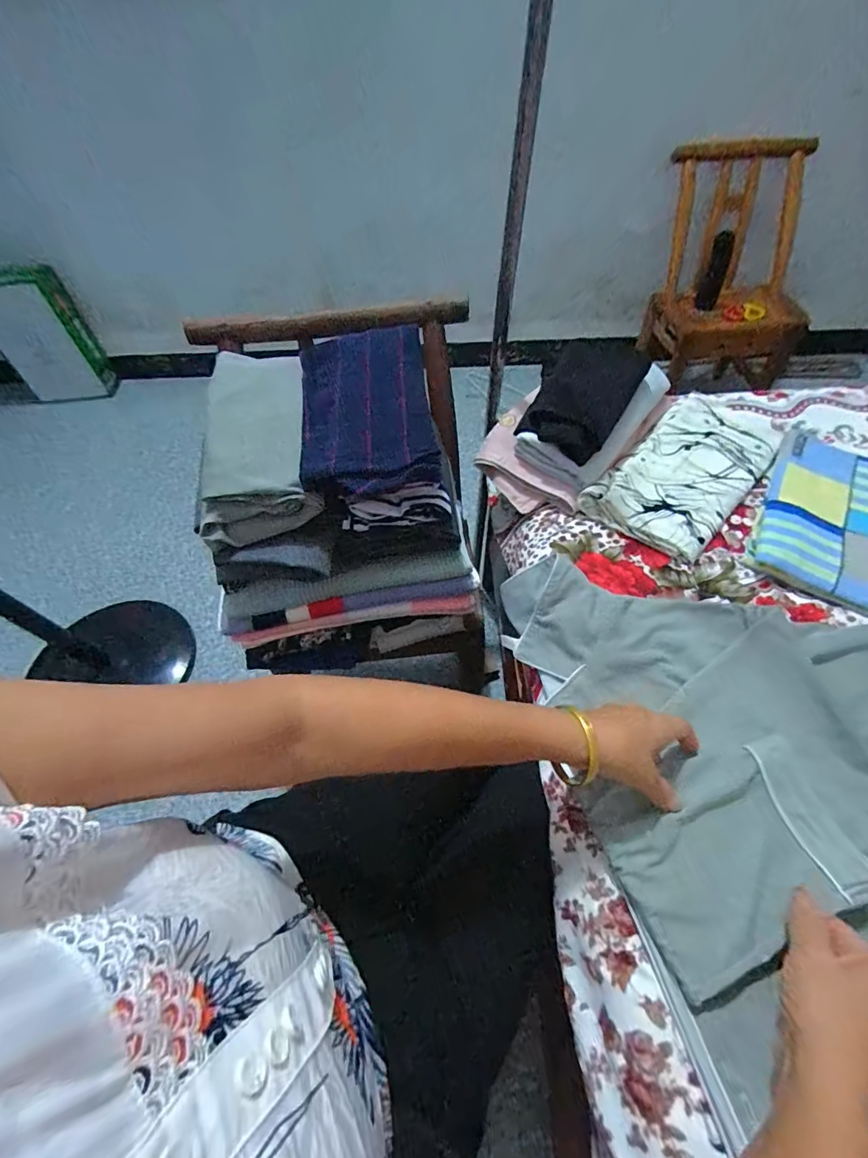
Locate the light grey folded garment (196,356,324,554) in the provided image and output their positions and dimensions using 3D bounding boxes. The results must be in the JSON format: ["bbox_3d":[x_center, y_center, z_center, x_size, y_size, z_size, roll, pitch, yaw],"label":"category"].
[{"bbox_3d":[-0.212,-0.172,0.540,0.125,0.051,0.253,-9,71,-1],"label":"light grey folded garment"}]

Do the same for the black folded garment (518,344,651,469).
[{"bbox_3d":[0.193,-0.240,0.586,0.126,0.062,0.164,19,56,16],"label":"black folded garment"}]

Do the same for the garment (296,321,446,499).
[{"bbox_3d":[-0.081,-0.204,0.545,0.151,0.081,0.208,-6,53,-2],"label":"garment"}]

